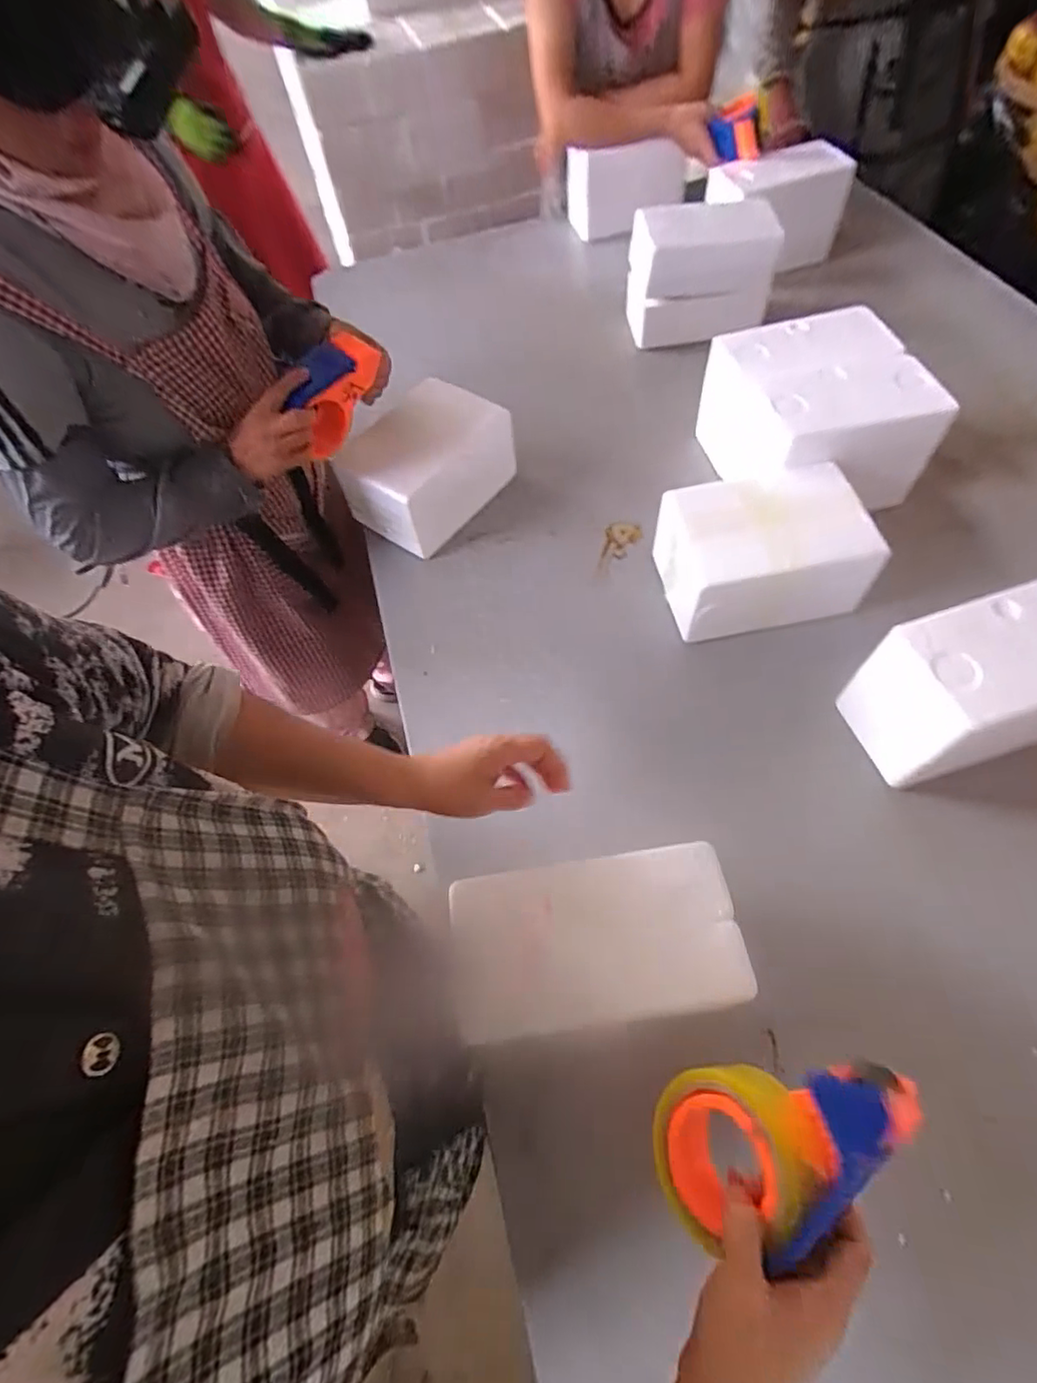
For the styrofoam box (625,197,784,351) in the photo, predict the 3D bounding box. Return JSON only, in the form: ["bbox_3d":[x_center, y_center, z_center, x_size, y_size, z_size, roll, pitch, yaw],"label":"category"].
[{"bbox_3d":[0.321,-0.757,1.060,0.232,0.168,0.134,-7,62,-1],"label":"styrofoam box"}]

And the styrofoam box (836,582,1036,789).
[{"bbox_3d":[0.479,-0.011,0.600,0.217,0.152,0.123,-17,61,-4],"label":"styrofoam box"}]

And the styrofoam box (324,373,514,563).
[{"bbox_3d":[-0.135,-0.335,0.875,0.231,0.116,0.174,-42,68,-17],"label":"styrofoam box"}]

